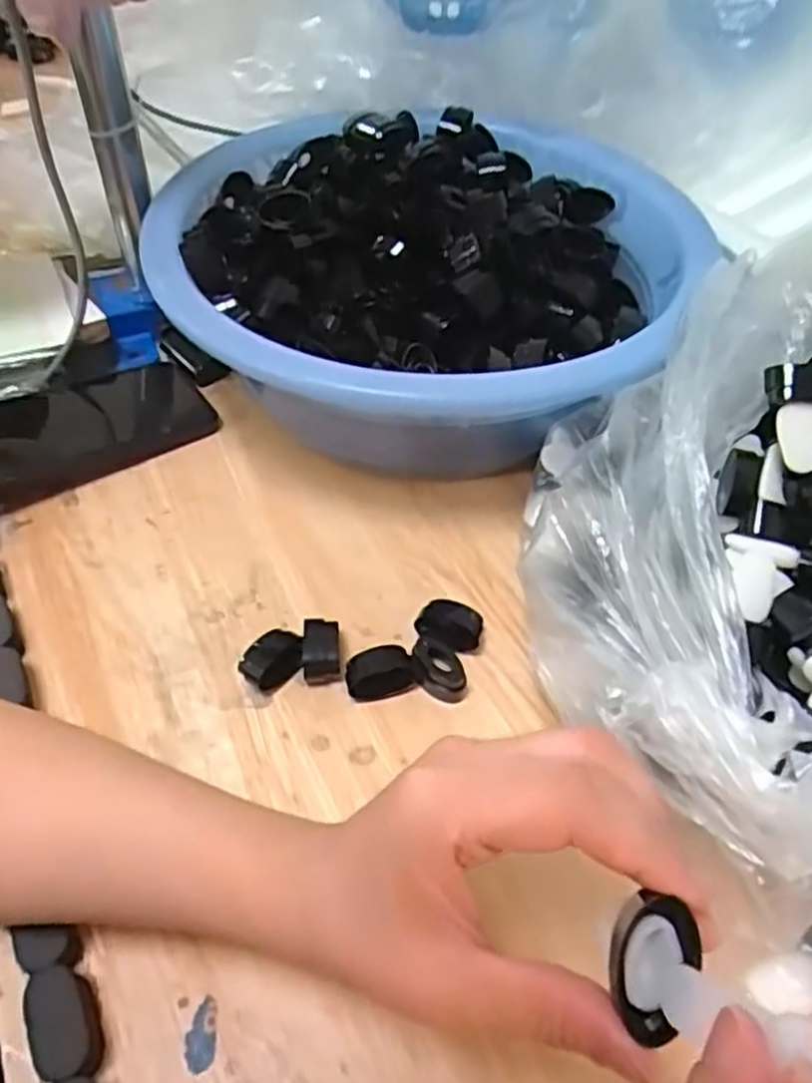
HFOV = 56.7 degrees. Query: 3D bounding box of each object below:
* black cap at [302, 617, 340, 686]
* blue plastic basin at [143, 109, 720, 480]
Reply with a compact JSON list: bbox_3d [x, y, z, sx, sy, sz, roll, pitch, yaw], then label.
[{"bbox_3d":[-0.043,0.056,0.381,0.019,0.012,0.032,-3,50,-5],"label":"black cap"},{"bbox_3d":[0.020,-0.179,0.513,0.324,0.111,0.336,1,50,-1],"label":"blue plastic basin"}]

